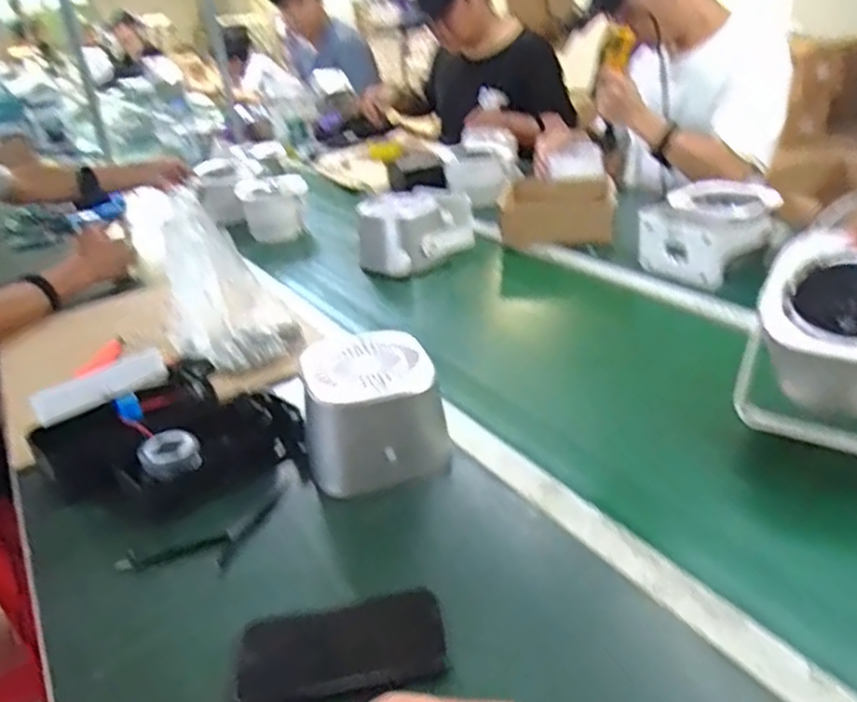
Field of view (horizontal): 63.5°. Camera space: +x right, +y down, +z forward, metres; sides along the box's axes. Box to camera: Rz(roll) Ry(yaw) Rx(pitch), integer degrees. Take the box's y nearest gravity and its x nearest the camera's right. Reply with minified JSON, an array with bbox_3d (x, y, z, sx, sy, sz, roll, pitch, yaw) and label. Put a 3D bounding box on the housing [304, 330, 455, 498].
[{"bbox_3d":[-0.058,0.061,0.721,0.142,0.107,0.131,-10,28,-9],"label":"housing"}]

